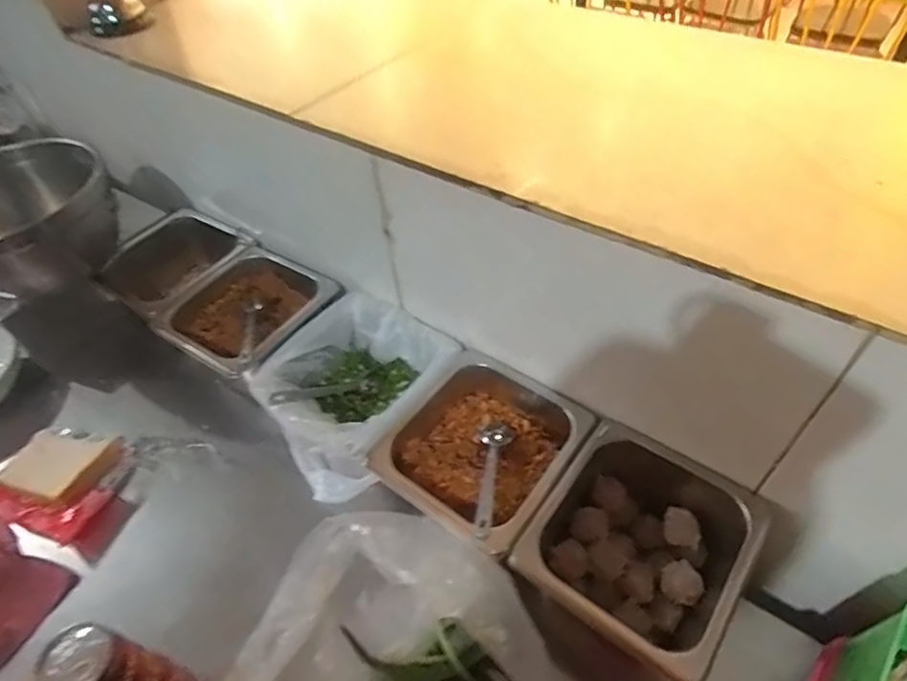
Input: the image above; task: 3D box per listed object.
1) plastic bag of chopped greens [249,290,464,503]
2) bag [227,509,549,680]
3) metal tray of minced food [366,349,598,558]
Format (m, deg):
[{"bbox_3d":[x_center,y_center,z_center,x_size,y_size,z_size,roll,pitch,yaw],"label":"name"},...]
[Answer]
[{"bbox_3d":[-0.106,0.057,0.623,0.168,0.096,0.195,27,55,26],"label":"plastic bag of chopped greens"},{"bbox_3d":[-0.052,0.263,0.428,0.195,0.132,0.206,26,55,26],"label":"bag"},{"bbox_3d":[0.031,0.110,0.554,0.162,0.065,0.166,30,57,28],"label":"metal tray of minced food"}]

